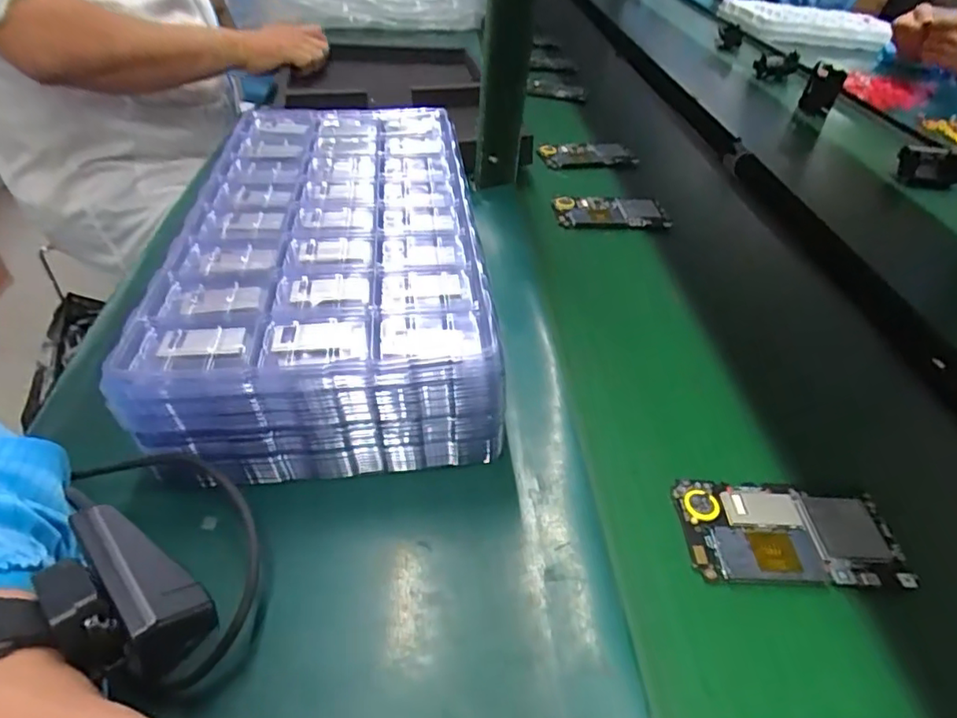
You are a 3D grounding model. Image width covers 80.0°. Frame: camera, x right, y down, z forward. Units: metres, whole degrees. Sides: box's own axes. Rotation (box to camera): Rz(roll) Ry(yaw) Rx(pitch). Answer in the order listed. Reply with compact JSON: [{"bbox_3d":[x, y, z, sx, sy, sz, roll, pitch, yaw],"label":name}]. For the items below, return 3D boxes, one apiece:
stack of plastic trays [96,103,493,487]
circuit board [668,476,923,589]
[{"bbox_3d":[-0.109,-0.090,0.464,0.204,0.090,0.397,-7,43,-4],"label":"stack of plastic trays"},{"bbox_3d":[0.183,0.101,0.335,0.123,0.004,0.063,2,42,-1],"label":"circuit board"}]

